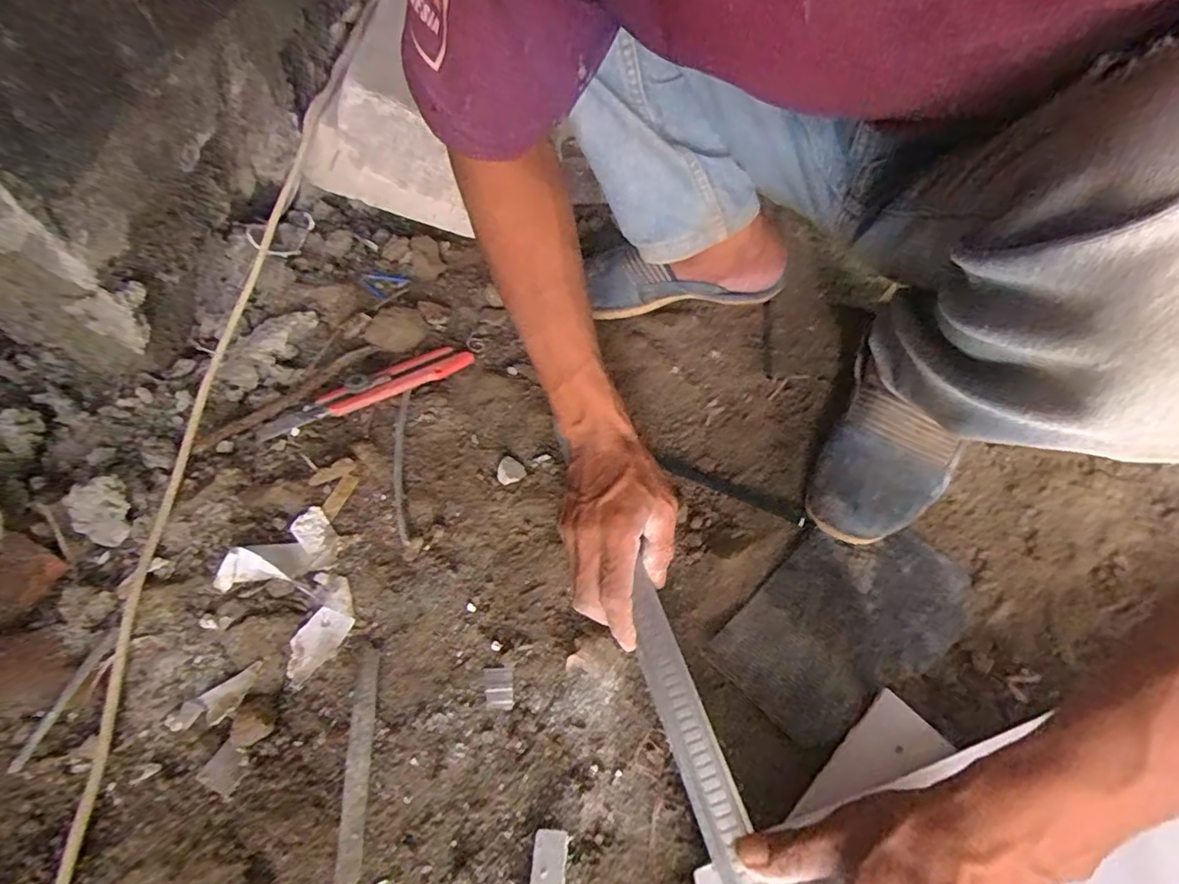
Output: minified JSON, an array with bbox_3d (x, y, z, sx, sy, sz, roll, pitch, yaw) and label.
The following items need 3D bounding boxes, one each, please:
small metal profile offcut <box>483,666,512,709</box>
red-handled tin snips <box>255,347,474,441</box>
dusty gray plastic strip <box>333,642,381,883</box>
[{"bbox_3d":[-0.064,0.172,0.399,0.019,0.004,0.028,-5,58,-6],"label":"small metal profile offcut"},{"bbox_3d":[-0.205,-0.054,0.526,0.195,0.017,0.038,-23,62,-16],"label":"red-handled tin snips"},{"bbox_3d":[-0.152,0.203,0.373,0.016,0.011,0.138,-5,58,-5],"label":"dusty gray plastic strip"}]

